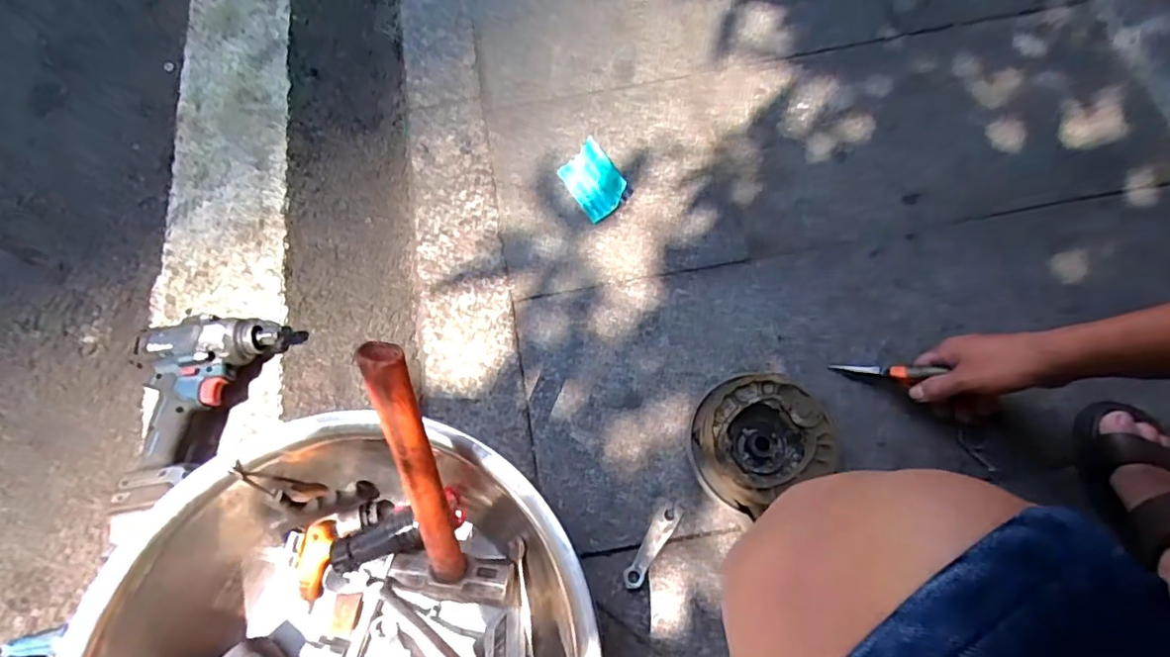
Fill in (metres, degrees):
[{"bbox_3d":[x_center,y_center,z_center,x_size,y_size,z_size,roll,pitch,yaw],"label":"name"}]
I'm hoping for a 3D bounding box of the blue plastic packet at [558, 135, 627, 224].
[{"bbox_3d":[0.011,-0.198,0.757,0.068,0.034,0.099,-32,71,-10],"label":"blue plastic packet"}]

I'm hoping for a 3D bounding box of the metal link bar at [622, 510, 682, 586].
[{"bbox_3d":[0.069,0.224,0.594,0.019,0.014,0.090,32,73,13],"label":"metal link bar"}]

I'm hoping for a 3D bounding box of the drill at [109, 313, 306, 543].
[{"bbox_3d":[-0.440,0.083,0.632,0.134,0.072,0.245,17,70,8],"label":"drill"}]

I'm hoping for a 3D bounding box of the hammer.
[{"bbox_3d":[-0.133,0.137,0.473,0.111,0.309,0.036,-1,40,1],"label":"hammer"}]

